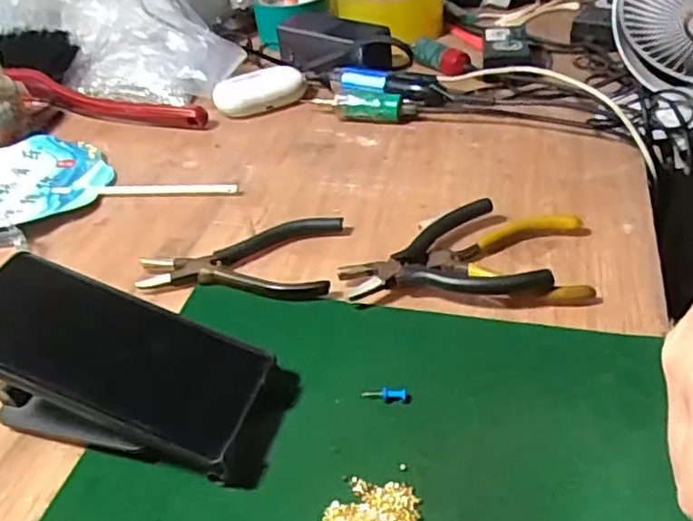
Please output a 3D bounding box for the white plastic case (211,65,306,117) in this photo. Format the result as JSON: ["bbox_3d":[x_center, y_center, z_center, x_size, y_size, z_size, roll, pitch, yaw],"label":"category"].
[{"bbox_3d":[-0.085,-0.171,0.655,0.090,0.034,0.043,-22,42,-18],"label":"white plastic case"}]

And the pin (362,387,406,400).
[{"bbox_3d":[0.021,0.074,0.360,0.024,0.004,0.006,0,40,8],"label":"pin"}]

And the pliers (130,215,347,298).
[{"bbox_3d":[-0.075,-0.002,0.464,0.135,0.014,0.079,0,40,8],"label":"pliers"}]

